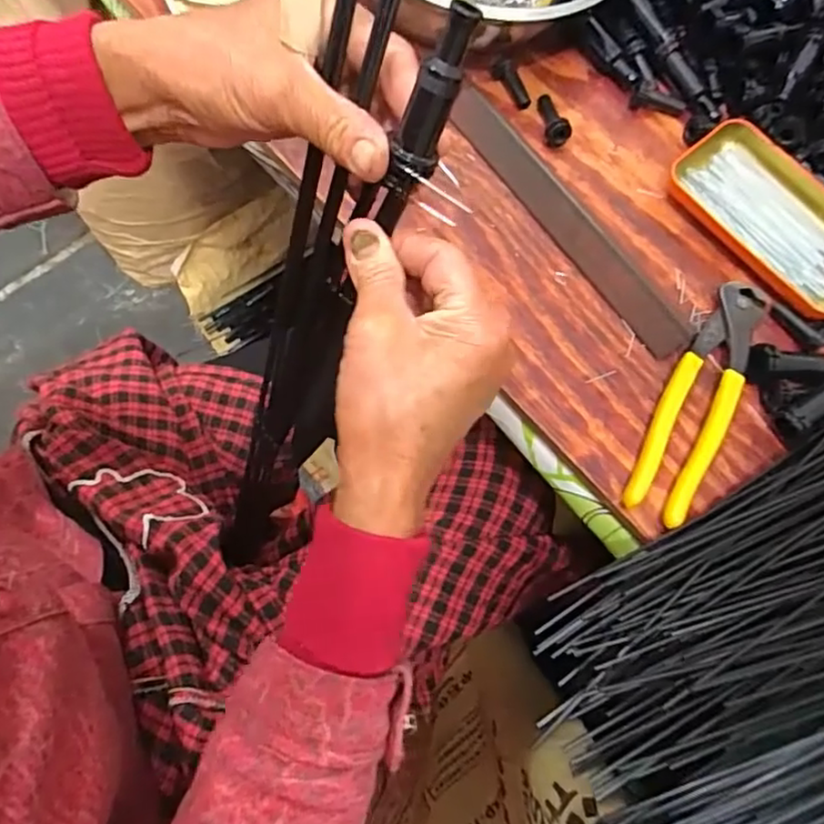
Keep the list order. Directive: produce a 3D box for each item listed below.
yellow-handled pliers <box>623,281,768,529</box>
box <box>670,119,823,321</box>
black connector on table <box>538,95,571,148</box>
[{"bbox_3d":[0.179,-0.010,0.388,0.038,0.013,0.166,29,74,7],"label":"yellow-handled pliers"},{"bbox_3d":[0.247,-0.133,0.424,0.080,0.018,0.144,-36,78,-12],"label":"box"},{"bbox_3d":[0.102,-0.209,0.445,0.017,0.020,0.038,-5,74,-3],"label":"black connector on table"}]

